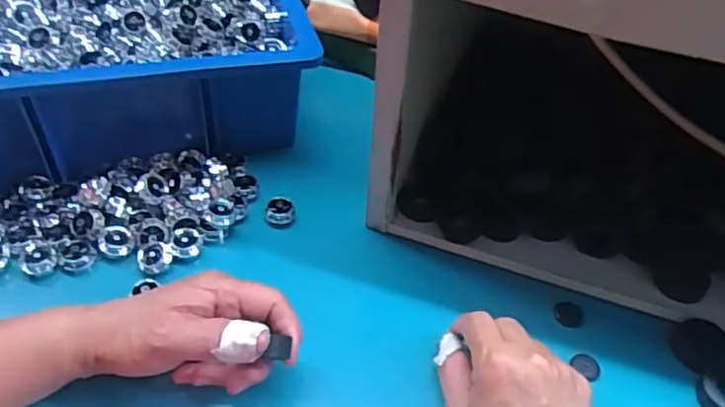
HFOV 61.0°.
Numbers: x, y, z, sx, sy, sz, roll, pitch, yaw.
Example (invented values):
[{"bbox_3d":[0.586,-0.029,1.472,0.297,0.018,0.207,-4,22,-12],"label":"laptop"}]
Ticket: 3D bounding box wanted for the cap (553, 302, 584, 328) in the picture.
[{"bbox_3d":[0.157,0.084,0.466,0.021,0.004,0.022,2,49,-2],"label":"cap"}]

